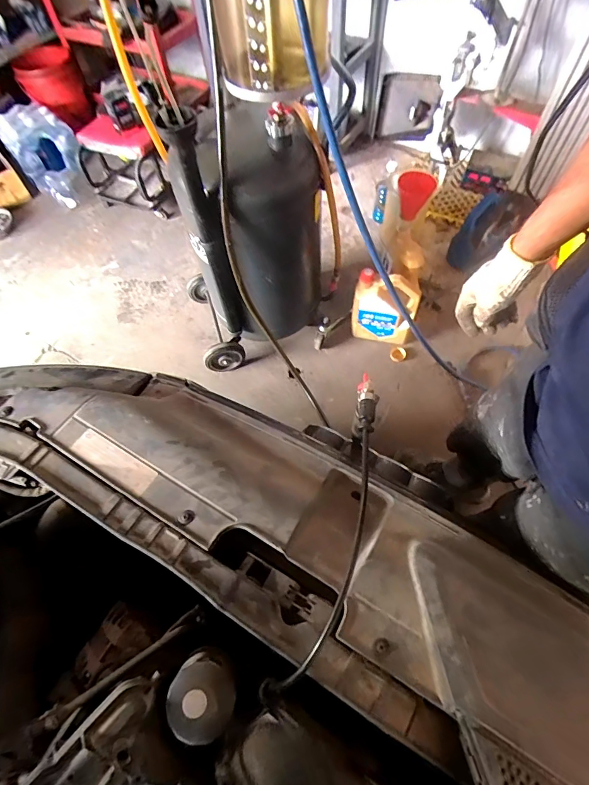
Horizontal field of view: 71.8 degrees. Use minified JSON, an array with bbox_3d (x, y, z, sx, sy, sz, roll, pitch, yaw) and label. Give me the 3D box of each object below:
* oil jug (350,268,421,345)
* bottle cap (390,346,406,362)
[{"bbox_3d":[0.312,-0.289,1.415,0.214,0.275,0.101,7,62,7],"label":"oil jug"},{"bbox_3d":[0.360,-0.131,1.418,0.054,0.015,0.059,-1,61,2],"label":"bottle cap"}]

